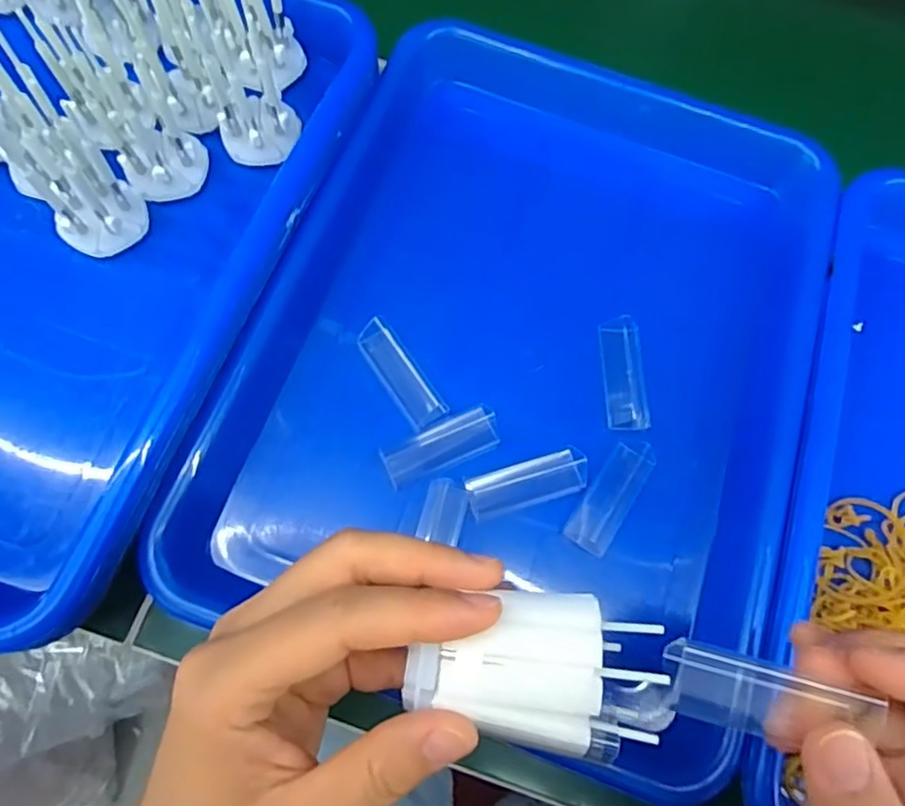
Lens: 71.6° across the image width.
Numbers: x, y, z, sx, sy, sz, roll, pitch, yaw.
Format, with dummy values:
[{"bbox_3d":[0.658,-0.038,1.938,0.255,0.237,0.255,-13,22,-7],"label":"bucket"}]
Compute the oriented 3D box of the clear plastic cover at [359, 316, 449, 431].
[{"bbox_3d":[-0.024,-0.015,0.299,0.018,0.013,0.055,-34,85,-16],"label":"clear plastic cover"}]

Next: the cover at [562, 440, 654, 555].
[{"bbox_3d":[0.073,0.041,0.284,0.020,0.011,0.054,34,72,8],"label":"cover"}]

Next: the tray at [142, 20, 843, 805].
[{"bbox_3d":[0.039,-0.028,0.302,0.246,0.052,0.324,19,70,3],"label":"tray"}]

